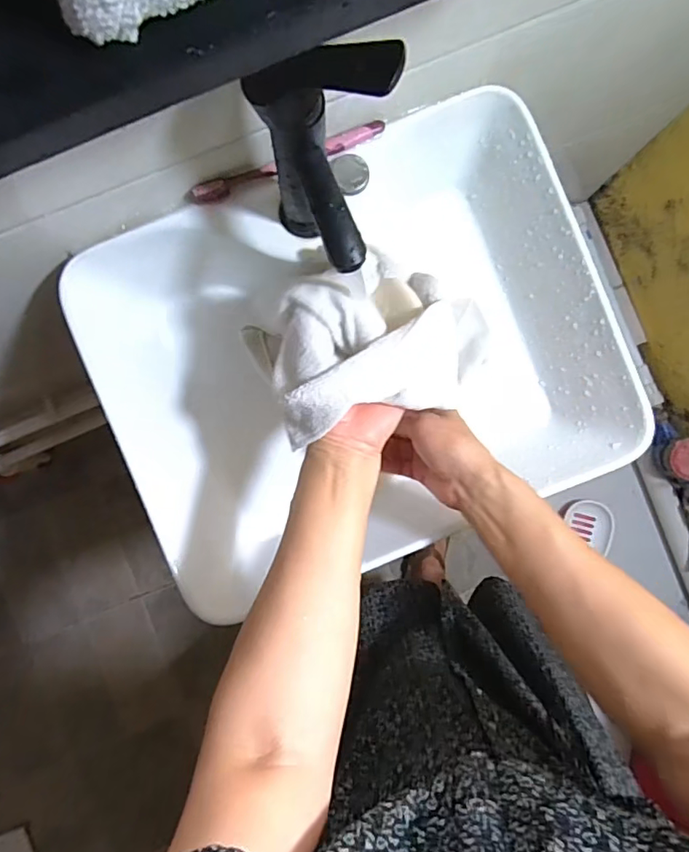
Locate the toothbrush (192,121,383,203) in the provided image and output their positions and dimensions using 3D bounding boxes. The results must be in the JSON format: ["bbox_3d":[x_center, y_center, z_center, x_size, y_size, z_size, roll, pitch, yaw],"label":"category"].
[{"bbox_3d":[-0.051,-0.240,0.479,0.186,0.013,0.016,-22,89,-3],"label":"toothbrush"}]

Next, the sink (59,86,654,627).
[{"bbox_3d":[0.009,-0.066,0.538,0.465,0.141,0.357,-22,89,-3],"label":"sink"}]

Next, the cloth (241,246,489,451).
[{"bbox_3d":[0.019,-0.067,0.429,0.169,0.067,0.131,-25,89,-3],"label":"cloth"}]

